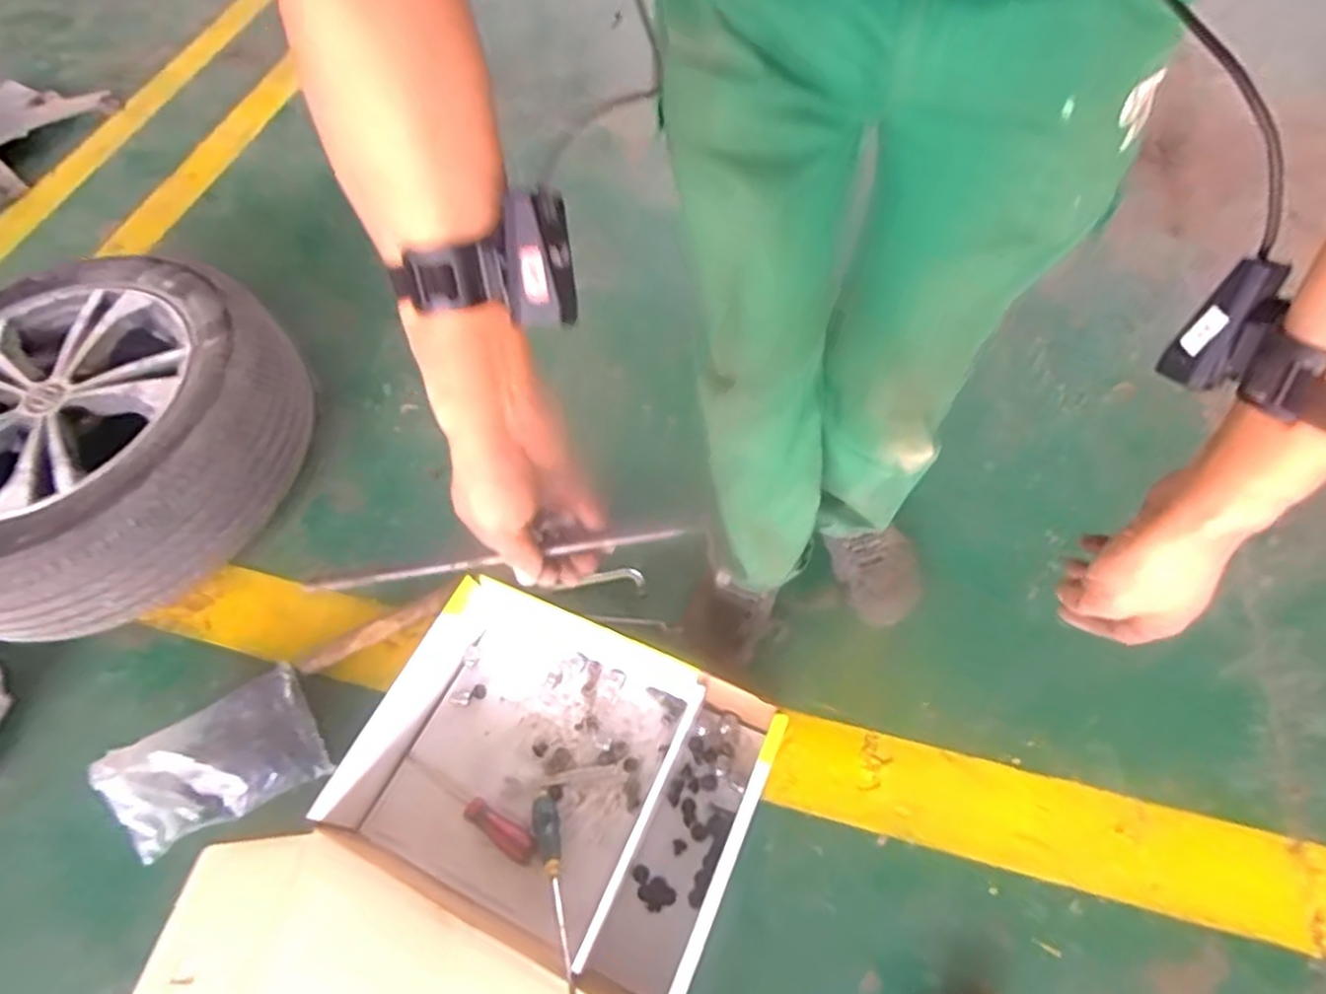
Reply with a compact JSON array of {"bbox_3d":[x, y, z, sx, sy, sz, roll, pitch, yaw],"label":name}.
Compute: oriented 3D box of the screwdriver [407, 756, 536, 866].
[{"bbox_3d":[-0.236,0.376,0.865,0.208,0.037,0.031,23,63,31],"label":"screwdriver"}]

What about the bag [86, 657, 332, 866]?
[{"bbox_3d":[-0.564,0.333,0.901,0.226,0.033,0.159,-25,70,-34],"label":"bag"}]

